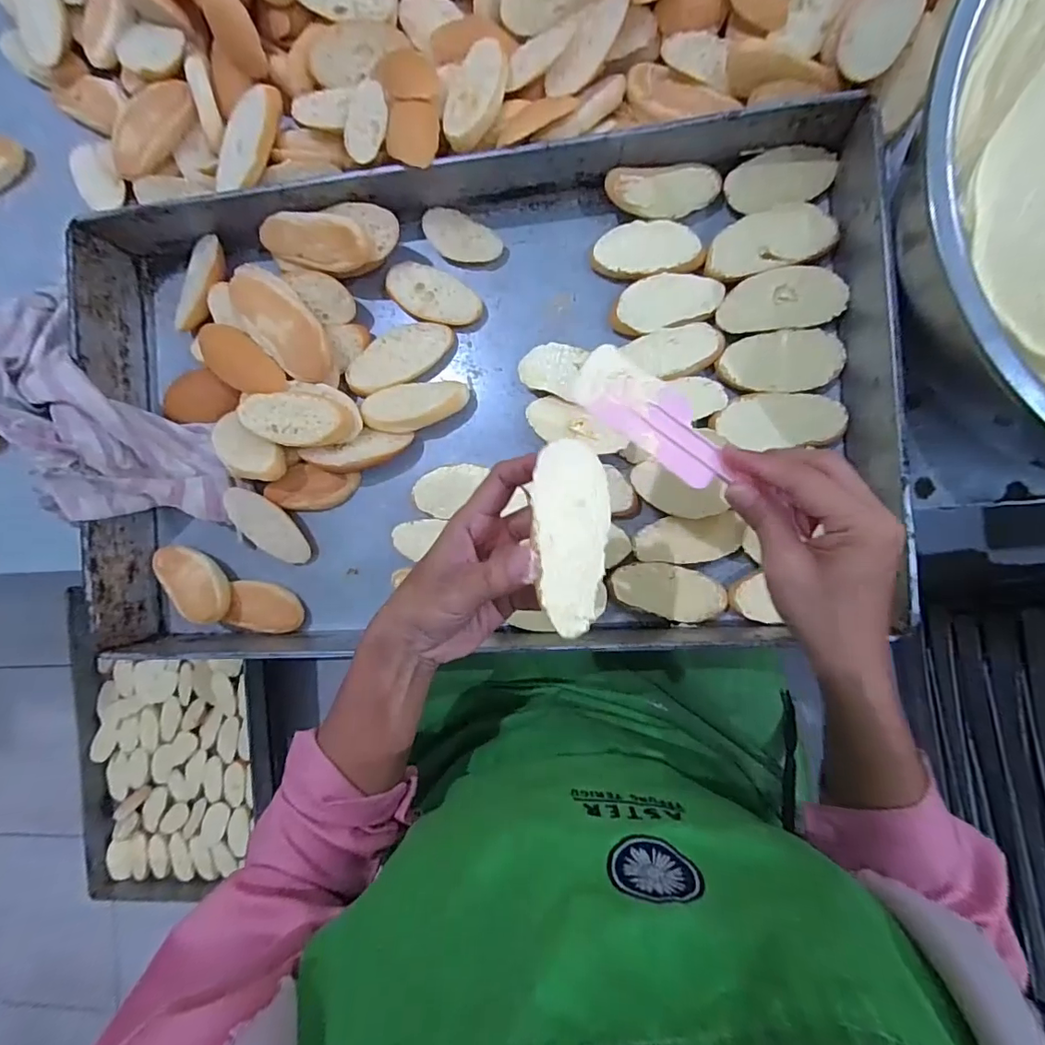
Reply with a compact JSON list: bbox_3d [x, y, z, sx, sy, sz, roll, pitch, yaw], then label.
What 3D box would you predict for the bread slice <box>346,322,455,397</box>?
[{"bbox_3d":[-0.104,-0.142,0.434,0.093,0.014,0.045,-19,88,8],"label":"bread slice"}]

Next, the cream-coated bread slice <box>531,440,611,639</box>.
[{"bbox_3d":[0.023,0.008,0.252,0.038,0.016,0.091,0,88,-20],"label":"cream-coated bread slice"}]

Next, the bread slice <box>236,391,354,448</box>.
[{"bbox_3d":[-0.182,-0.082,0.411,0.085,0.016,0.041,6,92,-4],"label":"bread slice"}]

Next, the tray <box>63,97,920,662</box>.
[{"bbox_3d":[-0.063,-0.085,0.410,0.634,0.069,0.368,-3,90,8],"label":"tray"}]

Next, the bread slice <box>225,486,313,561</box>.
[{"bbox_3d":[-0.222,0.005,0.446,0.038,0.008,0.083,-43,105,6],"label":"bread slice"}]

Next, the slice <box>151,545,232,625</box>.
[{"bbox_3d":[-0.289,0.052,0.449,0.091,0.023,0.039,35,95,20],"label":"slice"}]

